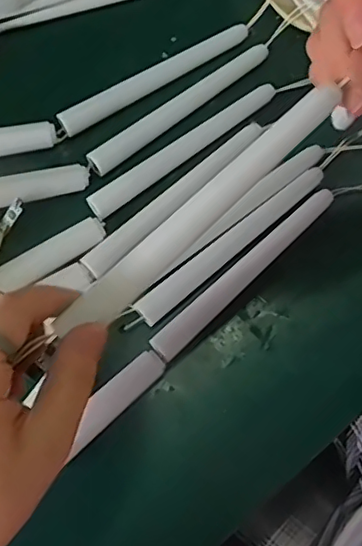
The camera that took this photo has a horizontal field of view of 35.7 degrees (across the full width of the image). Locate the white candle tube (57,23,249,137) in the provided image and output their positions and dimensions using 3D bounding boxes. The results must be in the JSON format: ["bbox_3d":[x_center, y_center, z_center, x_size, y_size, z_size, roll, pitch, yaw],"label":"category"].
[{"bbox_3d":[-0.019,-0.142,0.403,0.151,0.012,0.018,-32,75,-9],"label":"white candle tube"}]

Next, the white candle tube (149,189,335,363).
[{"bbox_3d":[0.042,-0.002,0.355,0.151,0.012,0.017,-42,77,-11],"label":"white candle tube"}]

